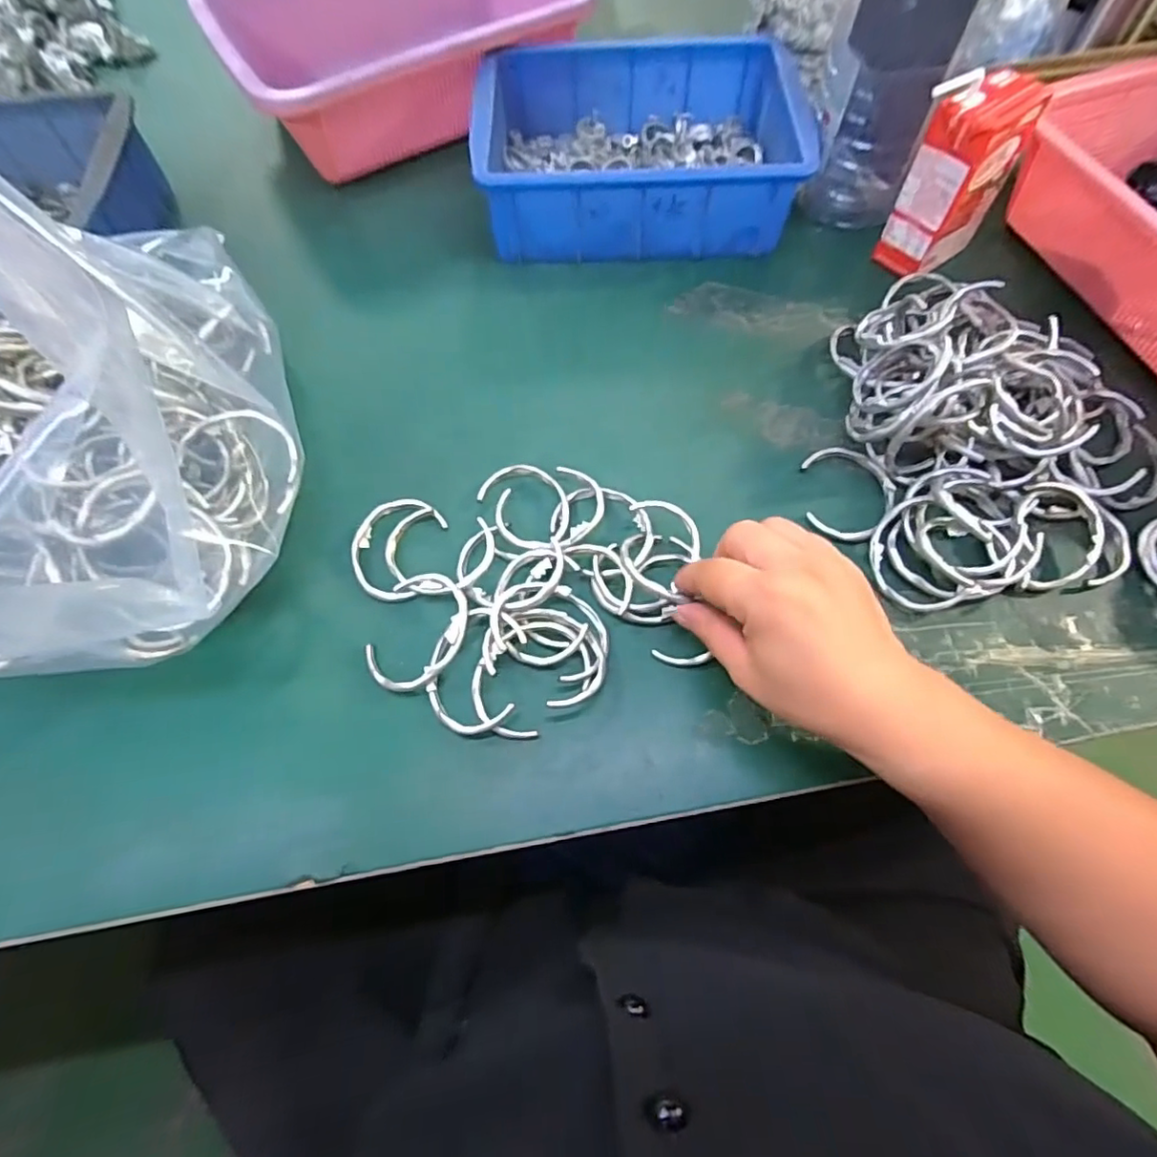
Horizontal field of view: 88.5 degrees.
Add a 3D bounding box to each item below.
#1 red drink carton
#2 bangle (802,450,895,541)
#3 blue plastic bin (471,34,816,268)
[{"bbox_3d":[0.265,-0.281,0.420,0.070,0.113,0.042,-32,69,-14],"label":"red drink carton"},{"bbox_3d":[0.170,-0.053,0.373,0.051,0.006,0.067,5,65,3],"label":"bangle"},{"bbox_3d":[0.047,-0.338,0.471,0.241,0.071,0.172,0,65,0],"label":"blue plastic bin"}]

